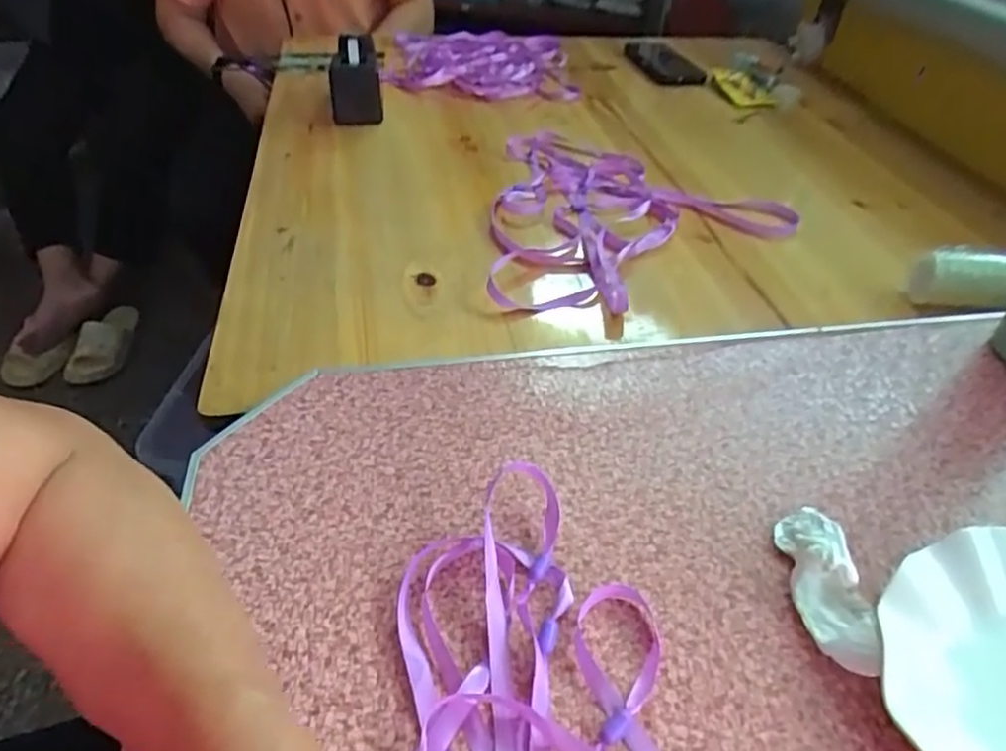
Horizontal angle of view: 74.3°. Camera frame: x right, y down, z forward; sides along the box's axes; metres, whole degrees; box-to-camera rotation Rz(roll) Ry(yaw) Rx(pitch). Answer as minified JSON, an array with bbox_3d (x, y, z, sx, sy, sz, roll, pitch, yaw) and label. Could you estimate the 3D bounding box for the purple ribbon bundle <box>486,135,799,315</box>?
[{"bbox_3d":[0.144,-0.165,0.680,0.309,0.029,0.320,1,42,-2],"label":"purple ribbon bundle"}]

